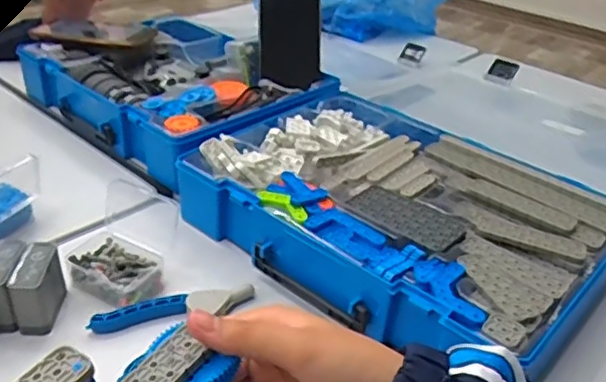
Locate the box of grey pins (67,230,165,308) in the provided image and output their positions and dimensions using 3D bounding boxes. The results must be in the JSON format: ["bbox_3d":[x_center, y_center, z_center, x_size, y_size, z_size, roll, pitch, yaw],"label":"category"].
[{"bbox_3d":[-0.163,0.069,0.538,0.081,0.030,0.052,19,35,22],"label":"box of grey pins"}]

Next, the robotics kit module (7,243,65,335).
[{"bbox_3d":[-0.211,0.078,0.493,0.029,0.054,0.050,-2,33,-9],"label":"robotics kit module"}]

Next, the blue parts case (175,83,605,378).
[{"bbox_3d":[0.086,0.015,0.600,0.369,0.062,0.265,27,39,32],"label":"blue parts case"}]

